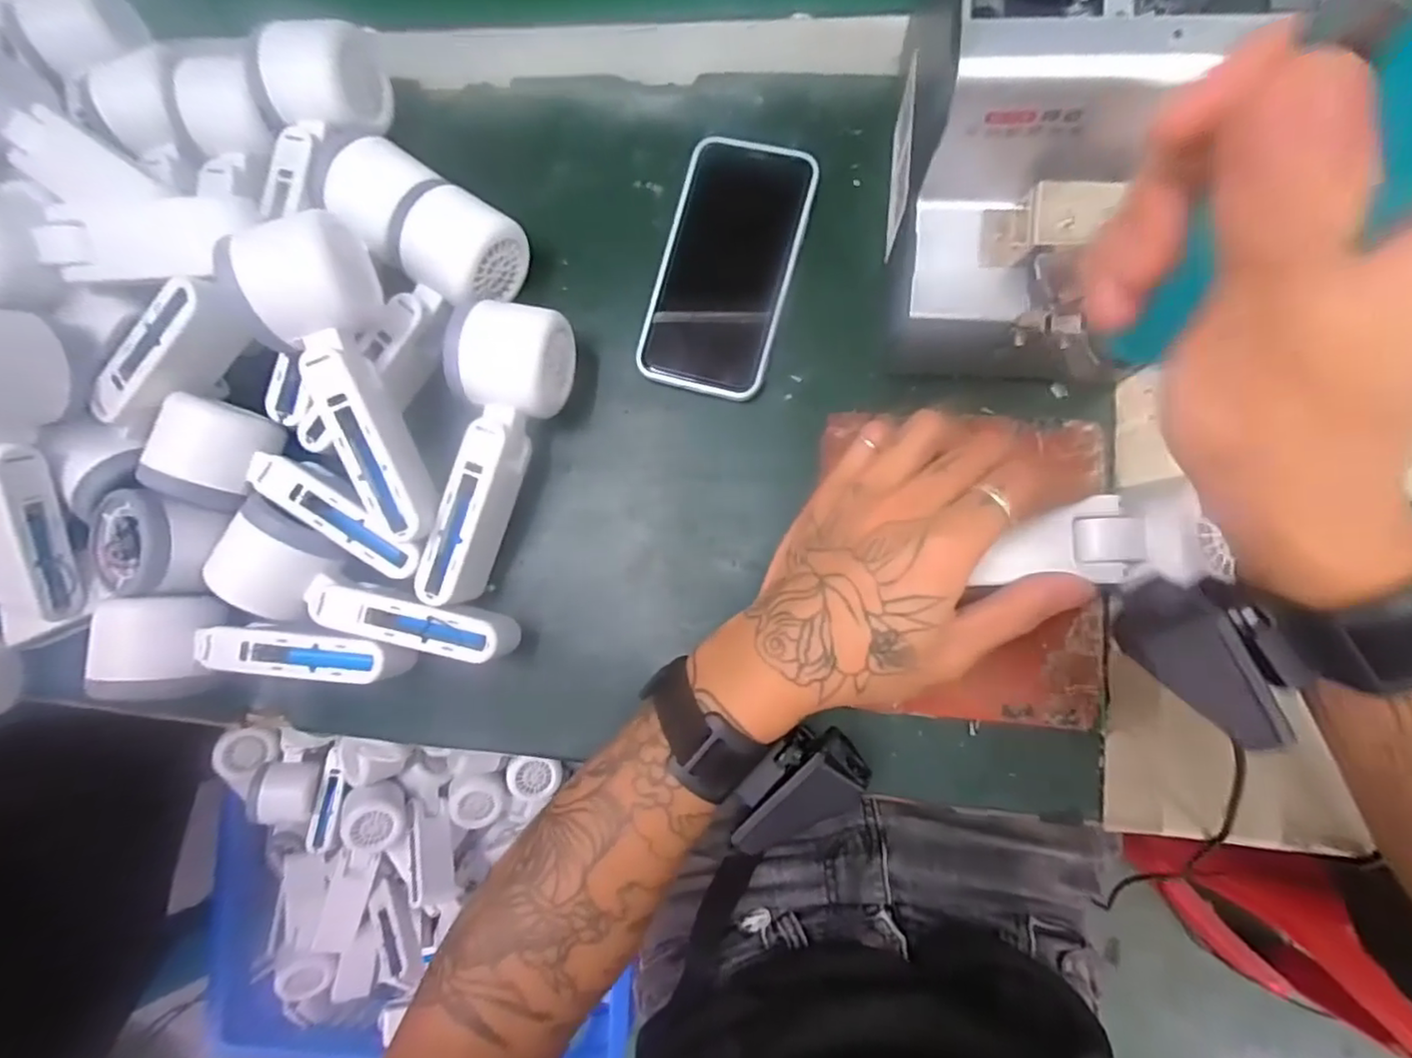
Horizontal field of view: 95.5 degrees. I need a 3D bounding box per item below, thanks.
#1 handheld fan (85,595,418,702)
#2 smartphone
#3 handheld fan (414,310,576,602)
[{"bbox_3d":[-0.244,0.065,0.358,0.168,0.064,0.055,-2,84,7],"label":"handheld fan"},{"bbox_3d":[0.012,-0.149,0.367,0.074,0.008,0.144,15,87,8],"label":"smartphone"},{"bbox_3d":[-0.115,-0.038,0.351,0.052,0.052,0.158,9,86,8],"label":"handheld fan"}]

